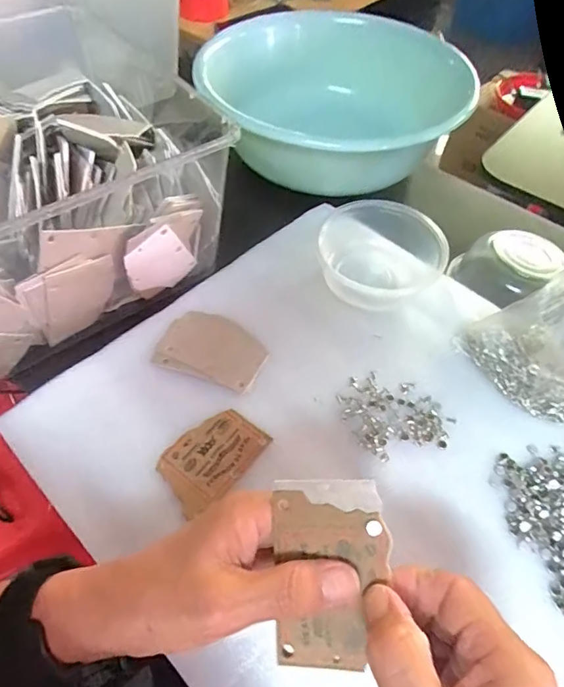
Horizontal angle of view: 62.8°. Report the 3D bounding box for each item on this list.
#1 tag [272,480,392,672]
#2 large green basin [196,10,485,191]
[{"bbox_3d":[0.024,0.110,0.222,0.054,0.006,0.083,-2,80,8],"label":"tag"},{"bbox_3d":[0.056,-0.268,0.527,0.248,0.109,0.262,1,55,-1],"label":"large green basin"}]

